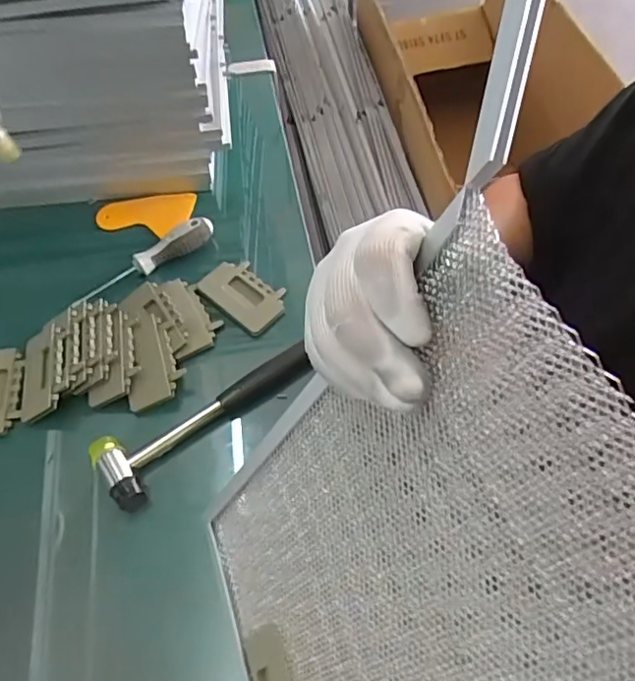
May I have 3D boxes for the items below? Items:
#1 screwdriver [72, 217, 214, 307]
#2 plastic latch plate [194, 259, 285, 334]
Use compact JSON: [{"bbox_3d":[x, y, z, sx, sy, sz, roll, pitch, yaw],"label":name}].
[{"bbox_3d":[-0.174,-0.081,0.582,0.153,0.026,0.021,-36,64,-16],"label":"screwdriver"},{"bbox_3d":[-0.072,-0.046,0.575,0.088,0.007,0.056,37,68,21],"label":"plastic latch plate"}]

